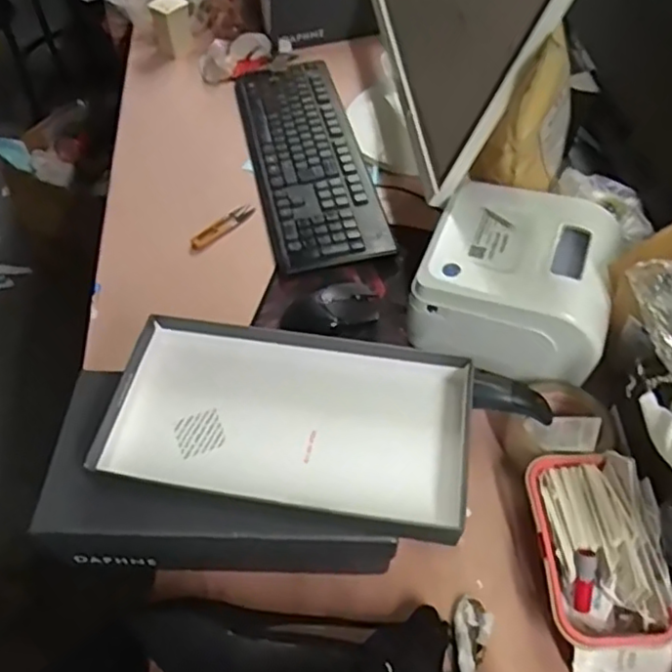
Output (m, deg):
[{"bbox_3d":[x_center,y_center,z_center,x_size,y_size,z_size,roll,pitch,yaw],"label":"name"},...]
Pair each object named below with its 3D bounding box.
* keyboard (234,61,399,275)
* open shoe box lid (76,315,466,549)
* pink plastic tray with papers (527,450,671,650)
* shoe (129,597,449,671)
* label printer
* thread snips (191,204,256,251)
[{"bbox_3d":[-0.044,-0.259,0.933,0.151,0.031,0.425,-12,54,-7],"label":"keyboard"},{"bbox_3d":[-0.039,0.073,0.578,0.308,0.033,0.171,8,54,8],"label":"open shoe box lid"},{"bbox_3d":[0.226,0.186,0.574,0.101,0.077,0.165,0,53,2],"label":"pink plastic tray with papers"},{"bbox_3d":[-0.038,0.260,0.527,0.267,0.076,0.089,1,53,2],"label":"shoe"},{"bbox_3d":[0.194,-0.055,0.704,0.191,0.120,0.173,19,56,15],"label":"label printer"},{"bbox_3d":[-0.151,-0.146,0.870,0.021,0.010,0.102,37,62,25],"label":"thread snips"}]

